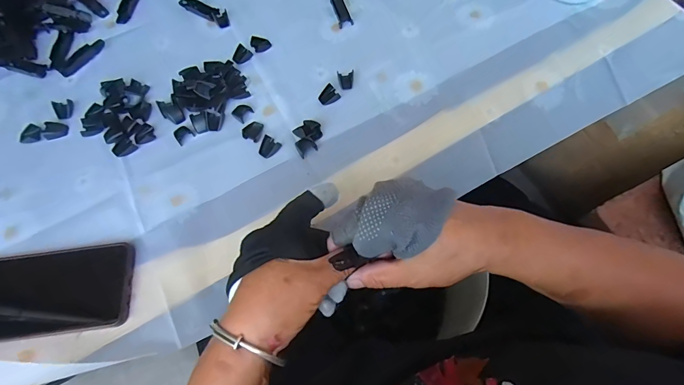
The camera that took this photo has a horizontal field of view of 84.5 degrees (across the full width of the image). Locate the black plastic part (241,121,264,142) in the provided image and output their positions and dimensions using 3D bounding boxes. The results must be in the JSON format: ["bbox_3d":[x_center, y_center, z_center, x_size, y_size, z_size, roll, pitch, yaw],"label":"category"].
[{"bbox_3d":[-0.099,-0.069,0.415,0.020,0.007,0.023,13,67,9],"label":"black plastic part"}]

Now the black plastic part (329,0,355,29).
[{"bbox_3d":[-0.003,-0.244,0.492,0.018,0.007,0.067,-15,66,-4],"label":"black plastic part"}]

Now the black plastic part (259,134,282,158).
[{"bbox_3d":[-0.080,-0.050,0.408,0.019,0.007,0.022,34,72,17],"label":"black plastic part"}]

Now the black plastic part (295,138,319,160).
[{"bbox_3d":[-0.039,-0.050,0.405,0.021,0.006,0.020,-27,67,-9],"label":"black plastic part"}]

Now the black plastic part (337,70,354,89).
[{"bbox_3d":[0.004,-0.132,0.439,0.019,0.005,0.025,-2,66,2],"label":"black plastic part"}]

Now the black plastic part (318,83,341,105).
[{"bbox_3d":[-0.016,-0.112,0.433,0.023,0.008,0.021,-33,68,-11],"label":"black plastic part"}]

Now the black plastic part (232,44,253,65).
[{"bbox_3d":[-0.124,-0.170,0.464,0.019,0.009,0.023,33,71,16],"label":"black plastic part"}]

